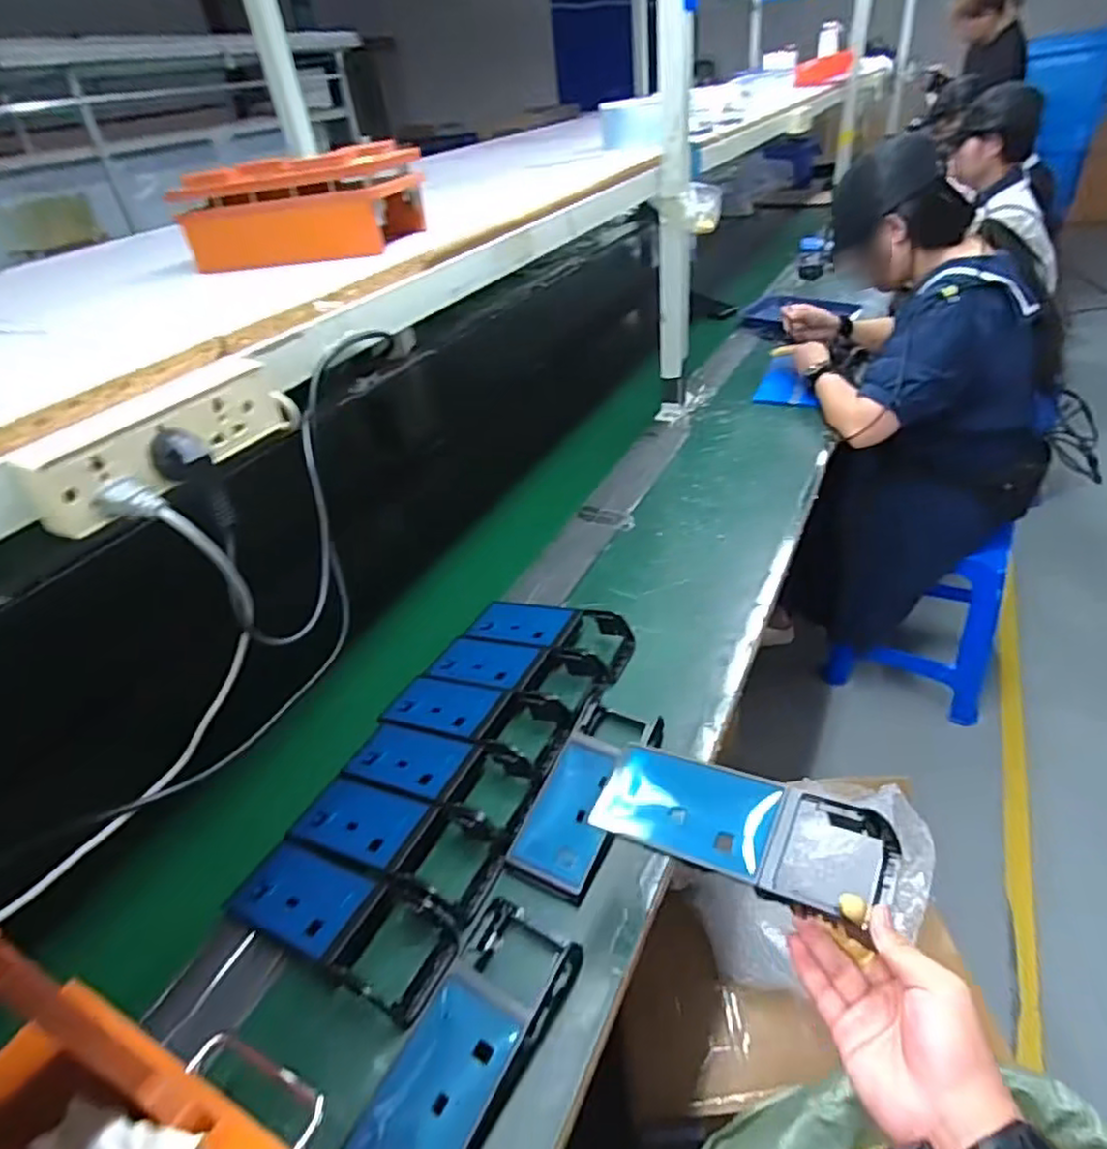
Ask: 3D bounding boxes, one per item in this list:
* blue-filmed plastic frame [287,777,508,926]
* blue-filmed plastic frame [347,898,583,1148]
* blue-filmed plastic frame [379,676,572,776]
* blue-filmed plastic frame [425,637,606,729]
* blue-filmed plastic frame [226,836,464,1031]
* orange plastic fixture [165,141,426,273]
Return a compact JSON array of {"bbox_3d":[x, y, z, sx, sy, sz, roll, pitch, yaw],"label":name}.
[{"bbox_3d":[-0.151,0.242,0.640,0.208,0.028,0.081,12,40,25],"label":"blue-filmed plastic frame"},{"bbox_3d":[-0.063,0.343,0.496,0.083,0.020,0.205,15,41,27],"label":"blue-filmed plastic frame"},{"bbox_3d":[-0.091,0.155,0.753,0.211,0.030,0.091,12,40,24],"label":"blue-filmed plastic frame"},{"bbox_3d":[-0.046,0.112,0.807,0.204,0.030,0.083,13,40,25],"label":"blue-filmed plastic frame"},{"bbox_3d":[-0.185,0.288,0.585,0.208,0.027,0.087,14,41,27],"label":"blue-filmed plastic frame"},{"bbox_3d":[-0.279,-0.403,0.744,0.247,0.087,0.125,2,37,13],"label":"orange plastic fixture"}]

